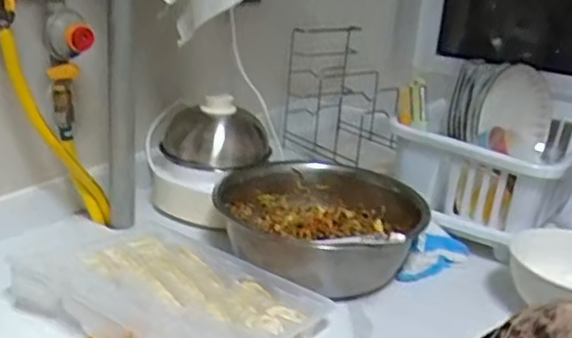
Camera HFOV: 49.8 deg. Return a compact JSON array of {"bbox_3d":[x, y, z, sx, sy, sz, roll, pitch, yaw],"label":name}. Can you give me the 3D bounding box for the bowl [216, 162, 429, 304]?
[{"bbox_3d":[0.038,0.071,0.786,0.250,0.097,0.265,4,20,-2],"label":"bowl"}]

